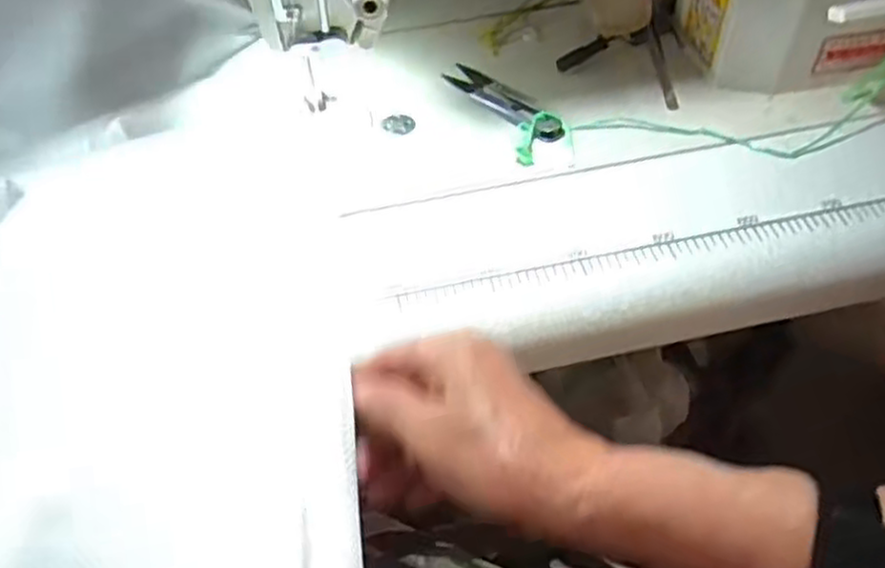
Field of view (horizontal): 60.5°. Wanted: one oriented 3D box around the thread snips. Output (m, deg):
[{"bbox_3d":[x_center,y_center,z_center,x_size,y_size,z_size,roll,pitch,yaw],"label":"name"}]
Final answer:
[{"bbox_3d":[0.039,-0.119,0.488,0.022,0.008,0.098,-33,56,-22],"label":"thread snips"}]

